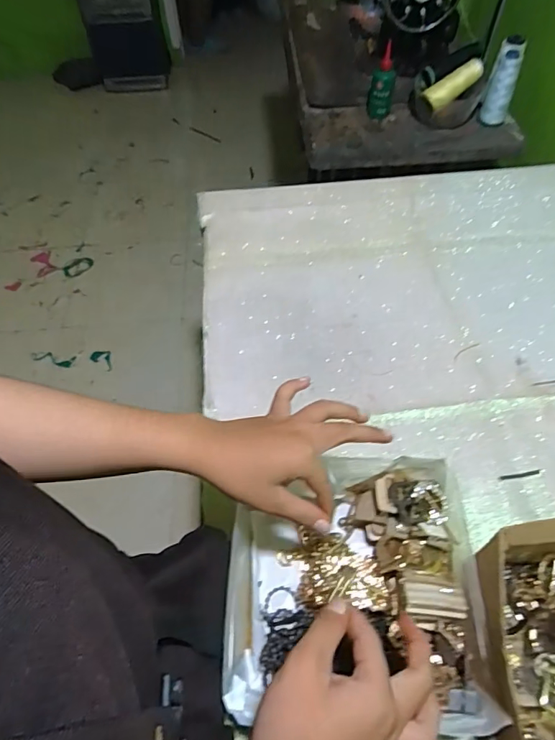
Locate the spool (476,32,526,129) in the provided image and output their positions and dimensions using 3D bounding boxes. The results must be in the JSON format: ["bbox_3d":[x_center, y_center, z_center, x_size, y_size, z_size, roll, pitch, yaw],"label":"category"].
[{"bbox_3d":[0.387,-0.493,0.822,0.045,0.133,0.044,-2,56,2],"label":"spool"}]

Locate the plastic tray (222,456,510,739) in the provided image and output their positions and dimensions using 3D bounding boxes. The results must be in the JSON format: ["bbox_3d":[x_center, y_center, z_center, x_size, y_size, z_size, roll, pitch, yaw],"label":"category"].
[{"bbox_3d":[0.061,0.177,0.399,0.198,0.074,0.190,0,56,4],"label":"plastic tray"}]

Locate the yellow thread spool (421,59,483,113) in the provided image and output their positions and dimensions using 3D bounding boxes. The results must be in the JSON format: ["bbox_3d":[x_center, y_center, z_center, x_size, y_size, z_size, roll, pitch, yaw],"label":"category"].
[{"bbox_3d":[0.307,-0.496,0.824,0.109,0.031,0.027,-33,57,11],"label":"yellow thread spool"}]

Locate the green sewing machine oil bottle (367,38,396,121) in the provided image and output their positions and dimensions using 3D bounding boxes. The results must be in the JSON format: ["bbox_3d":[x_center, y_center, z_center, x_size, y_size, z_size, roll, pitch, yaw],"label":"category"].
[{"bbox_3d":[0.186,-0.504,0.845,0.044,0.110,0.053,5,56,7],"label":"green sewing machine oil bottle"}]

